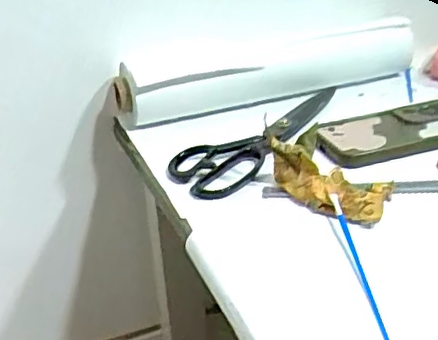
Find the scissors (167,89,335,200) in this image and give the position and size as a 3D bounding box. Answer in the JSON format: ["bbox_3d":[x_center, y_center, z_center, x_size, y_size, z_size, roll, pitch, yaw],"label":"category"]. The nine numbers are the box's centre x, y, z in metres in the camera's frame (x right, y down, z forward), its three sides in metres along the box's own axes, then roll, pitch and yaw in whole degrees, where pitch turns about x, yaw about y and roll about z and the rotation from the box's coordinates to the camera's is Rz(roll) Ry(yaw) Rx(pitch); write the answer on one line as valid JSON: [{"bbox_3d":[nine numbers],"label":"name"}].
[{"bbox_3d":[0.051,-0.037,0.598,0.080,0.024,0.239,20,36,38],"label":"scissors"}]

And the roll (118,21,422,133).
[{"bbox_3d":[0.063,-0.112,0.681,0.353,0.068,0.060,-11,28,-14],"label":"roll"}]

